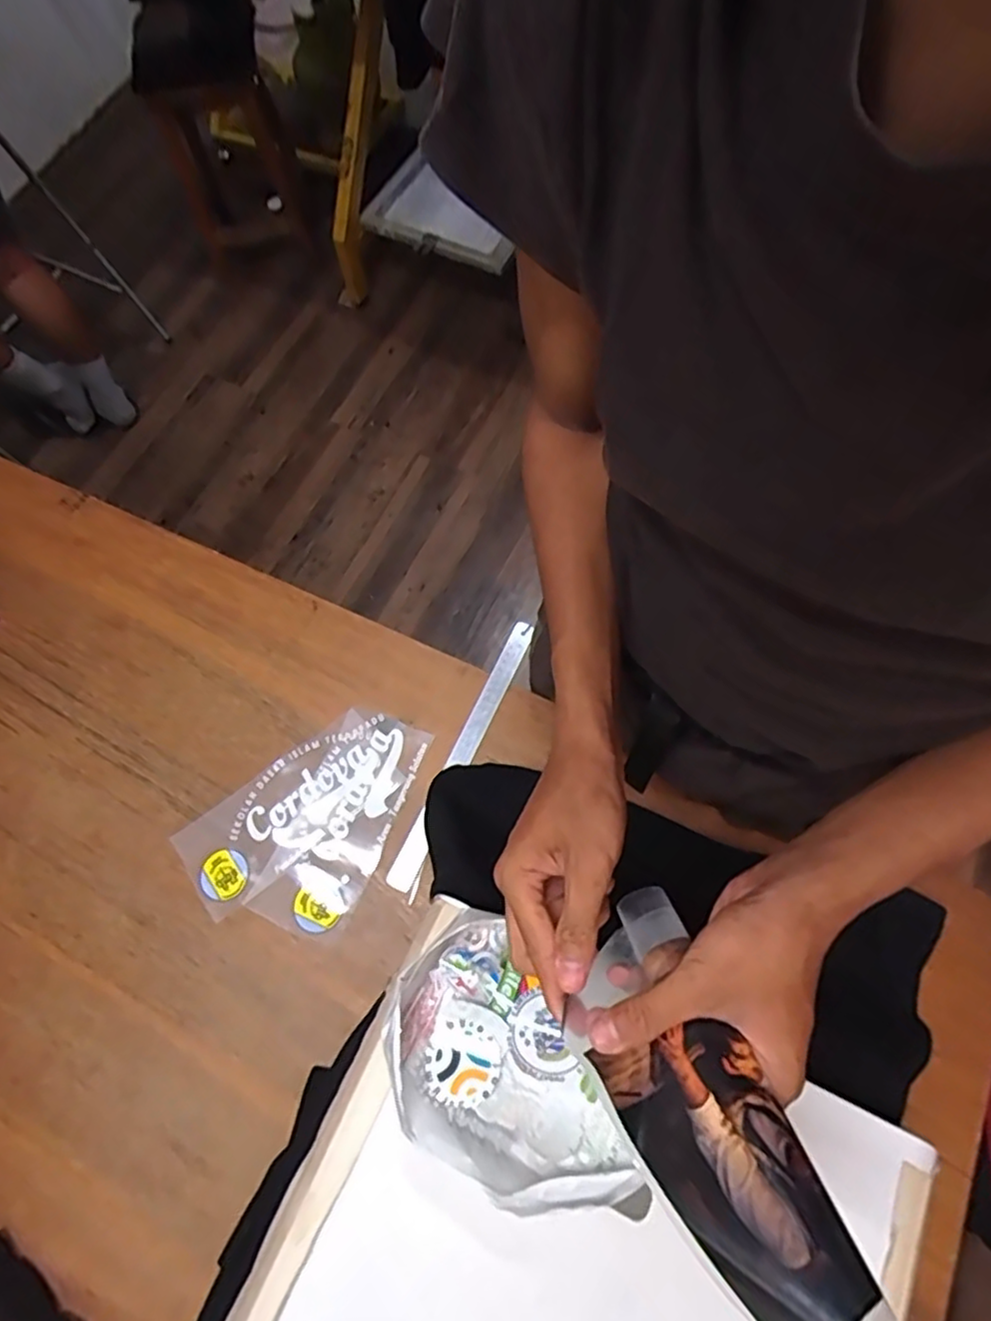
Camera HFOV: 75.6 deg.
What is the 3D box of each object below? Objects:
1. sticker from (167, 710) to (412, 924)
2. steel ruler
[{"bbox_3d":[-0.231,0.165,0.716,0.243,0.010,0.110,-37,73,-11],"label":"sticker"},{"bbox_3d":[-0.034,0.099,0.731,0.027,0.004,0.334,24,73,10],"label":"steel ruler"}]

